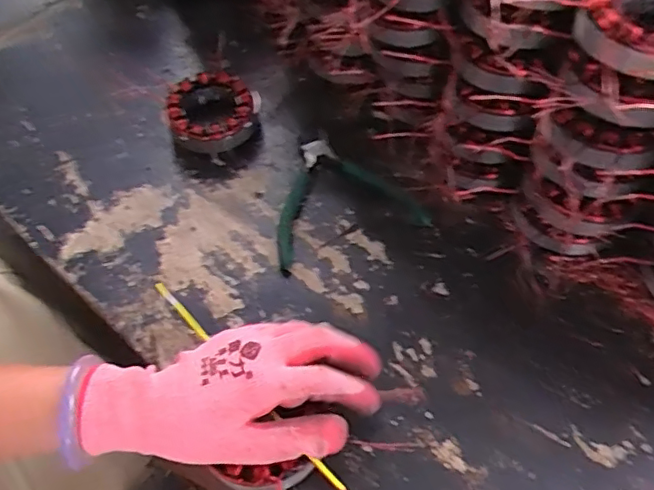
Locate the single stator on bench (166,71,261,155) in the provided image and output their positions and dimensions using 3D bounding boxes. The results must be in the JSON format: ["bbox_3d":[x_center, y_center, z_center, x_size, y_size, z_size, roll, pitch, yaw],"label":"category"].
[{"bbox_3d":[-0.110,-0.131,0.557,0.086,0.032,0.087,-2,58,3],"label":"single stator on bench"}]

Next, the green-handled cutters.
[{"bbox_3d":[0.003,-0.046,0.510,0.131,0.010,0.123,-21,59,-8],"label":"green-handled cutters"}]

